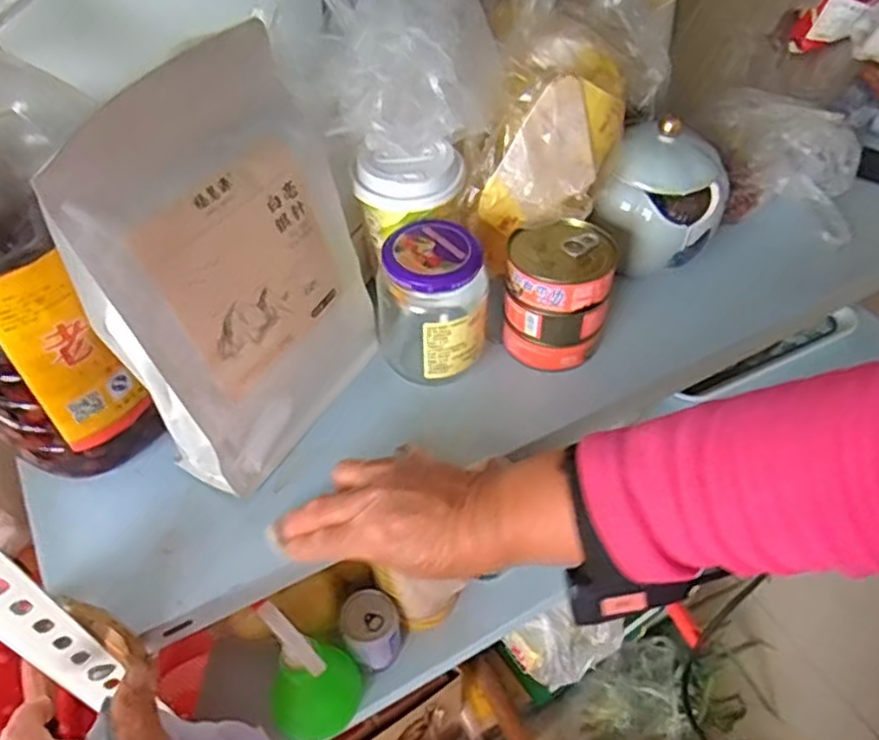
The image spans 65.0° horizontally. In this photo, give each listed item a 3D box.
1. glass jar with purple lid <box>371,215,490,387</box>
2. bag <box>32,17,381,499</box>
[{"bbox_3d":[-0.008,-0.047,0.525,0.074,0.106,0.075,1,51,-1],"label":"glass jar with purple lid"},{"bbox_3d":[-0.133,-0.064,0.459,0.055,0.260,0.186,13,49,33],"label":"bag"}]

